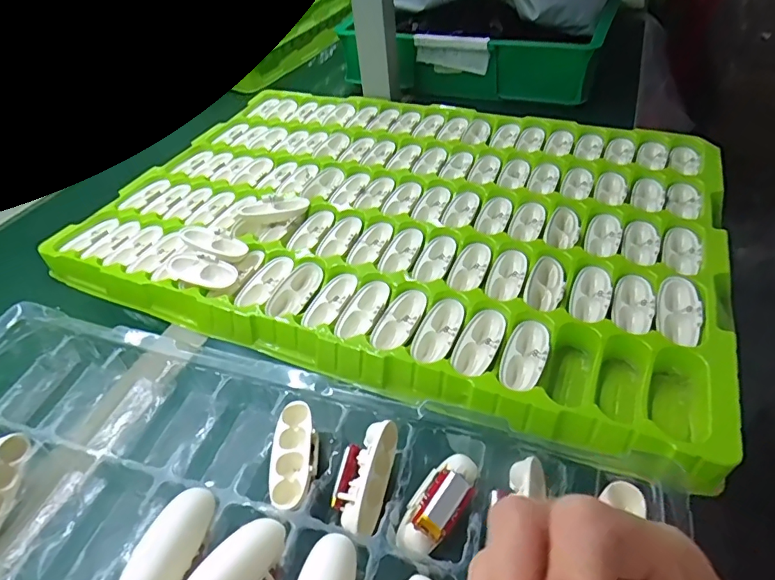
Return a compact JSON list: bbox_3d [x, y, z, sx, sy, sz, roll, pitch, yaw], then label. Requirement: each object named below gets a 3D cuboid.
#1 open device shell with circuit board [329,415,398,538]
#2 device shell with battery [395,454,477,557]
[{"bbox_3d":[-0.014,0.104,0.270,0.027,0.018,0.060,9,46,15],"label":"open device shell with circuit board"},{"bbox_3d":[0.029,0.113,0.257,0.026,0.015,0.060,26,53,29],"label":"device shell with battery"}]

